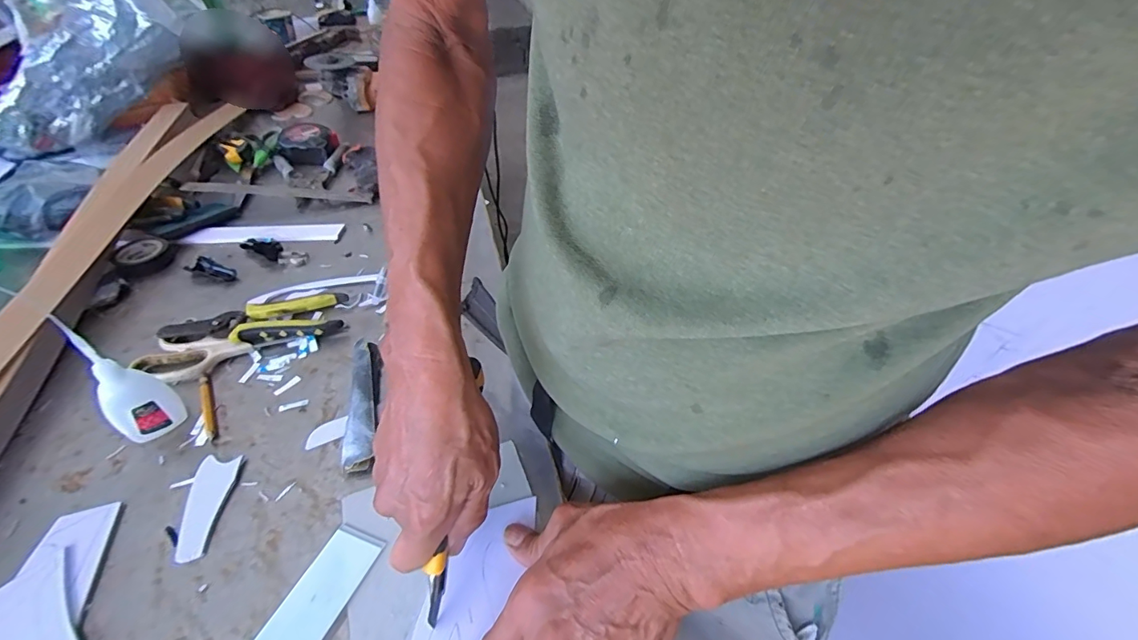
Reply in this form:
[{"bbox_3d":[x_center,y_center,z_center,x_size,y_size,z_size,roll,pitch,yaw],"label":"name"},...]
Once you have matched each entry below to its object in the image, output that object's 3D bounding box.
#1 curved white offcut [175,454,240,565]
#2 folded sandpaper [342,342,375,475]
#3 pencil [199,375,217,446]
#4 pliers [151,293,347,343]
[{"bbox_3d":[-0.279,0.142,0.365,0.031,0.006,0.079,-3,44,-7],"label":"curved white offcut"},{"bbox_3d":[-0.185,0.073,0.430,0.023,0.018,0.134,-7,45,-11],"label":"folded sandpaper"},{"bbox_3d":[-0.324,0.080,0.431,0.009,0.005,0.084,-25,50,-24],"label":"pencil"},{"bbox_3d":[-0.328,-0.003,0.506,0.171,0.020,0.077,-7,45,-11],"label":"pliers"}]

